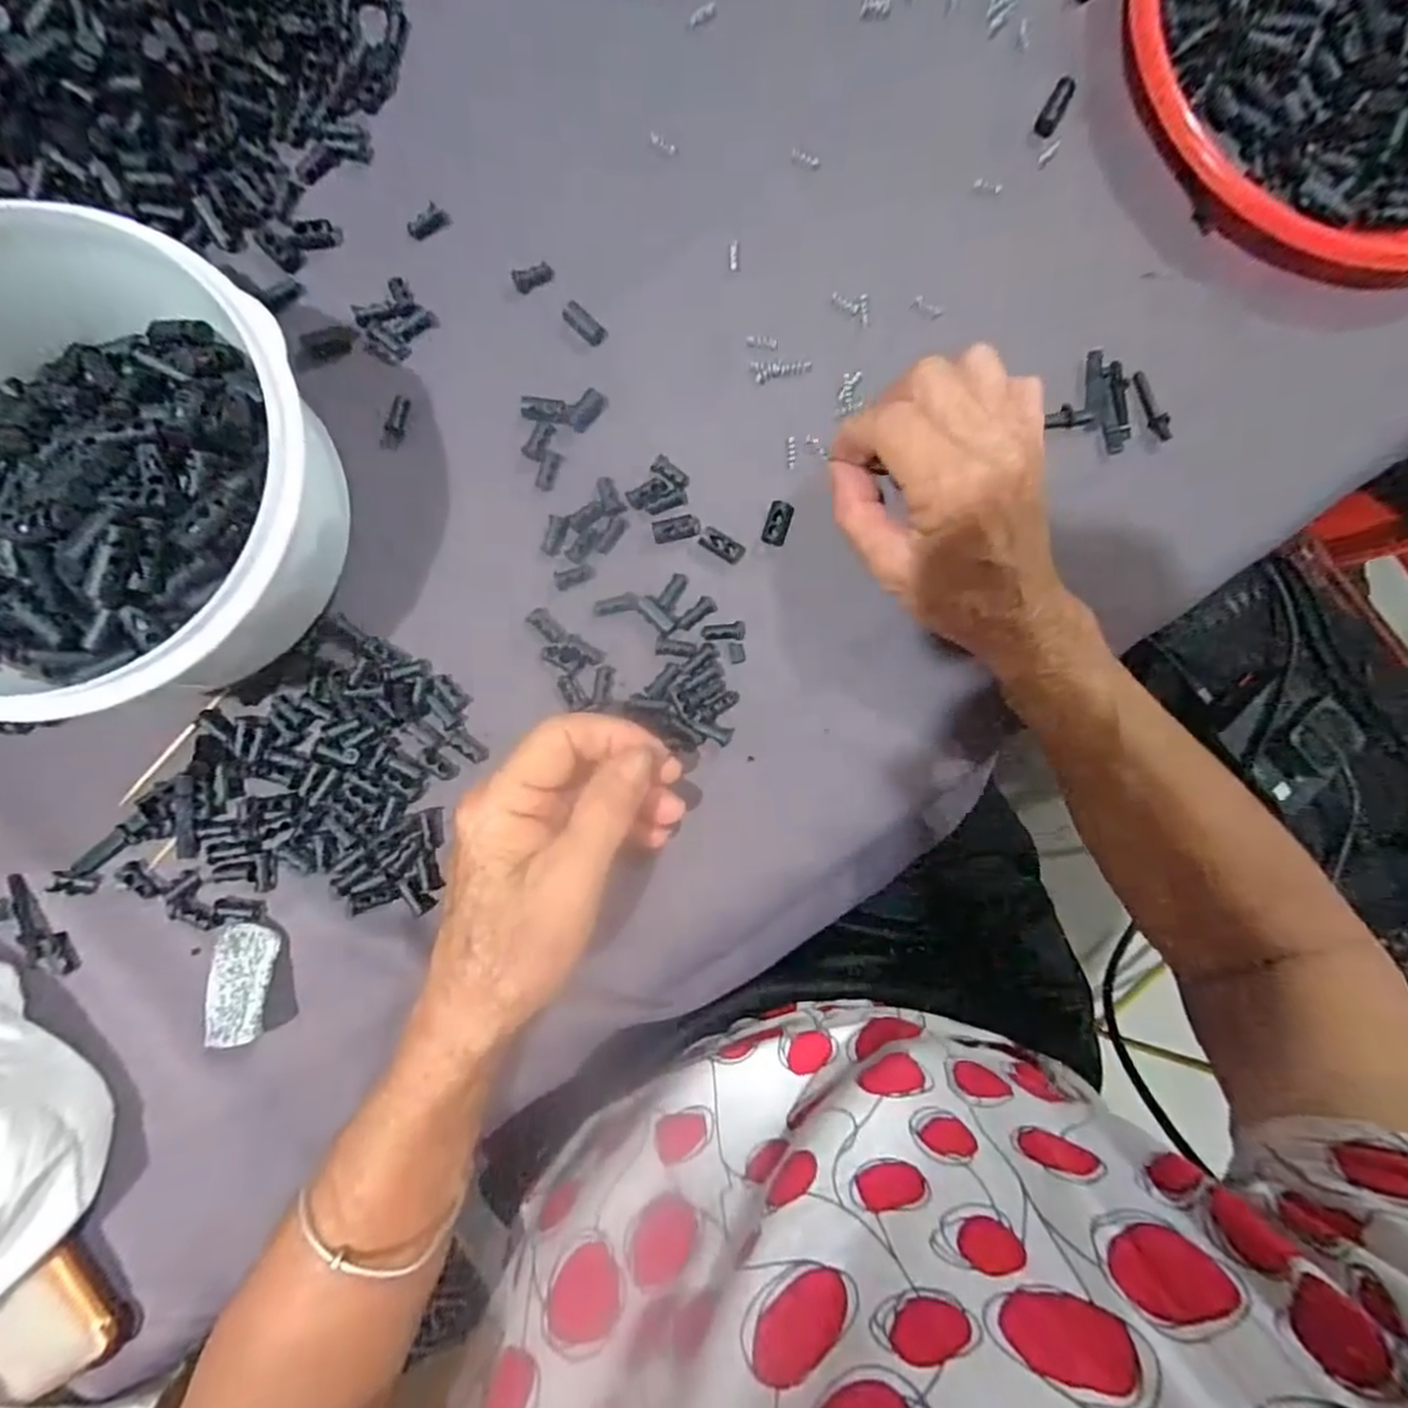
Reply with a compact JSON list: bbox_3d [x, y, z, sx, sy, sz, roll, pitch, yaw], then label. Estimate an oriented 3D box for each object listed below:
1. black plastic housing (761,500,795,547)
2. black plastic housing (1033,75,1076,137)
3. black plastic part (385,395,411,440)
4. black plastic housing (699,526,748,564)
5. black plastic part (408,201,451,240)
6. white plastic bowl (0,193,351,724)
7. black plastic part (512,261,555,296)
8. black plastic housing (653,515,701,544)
[{"bbox_3d":[0.033,-0.080,0.304,0.011,0.005,0.019,17,87,-4],"label":"black plastic housing"},{"bbox_3d":[0.164,-0.278,0.318,0.009,0.004,0.029,27,86,-4],"label":"black plastic housing"},{"bbox_3d":[-0.131,-0.123,0.292,0.008,0.004,0.017,11,87,-5],"label":"black plastic part"},{"bbox_3d":[0.008,-0.069,0.301,0.020,0.007,0.010,28,86,-4],"label":"black plastic housing"},{"bbox_3d":[-0.119,-0.209,0.295,0.018,0.009,0.008,-25,90,-5],"label":"black plastic part"},{"bbox_3d":[-0.216,-0.082,0.248,0.161,0.072,0.164,-2,88,-5],"label":"white plastic bowl"},{"bbox_3d":[-0.074,-0.187,0.300,0.017,0.005,0.009,-19,90,-5],"label":"black plastic part"},{"bbox_3d":[-0.012,-0.077,0.301,0.020,0.005,0.010,-11,89,-5],"label":"black plastic housing"}]

